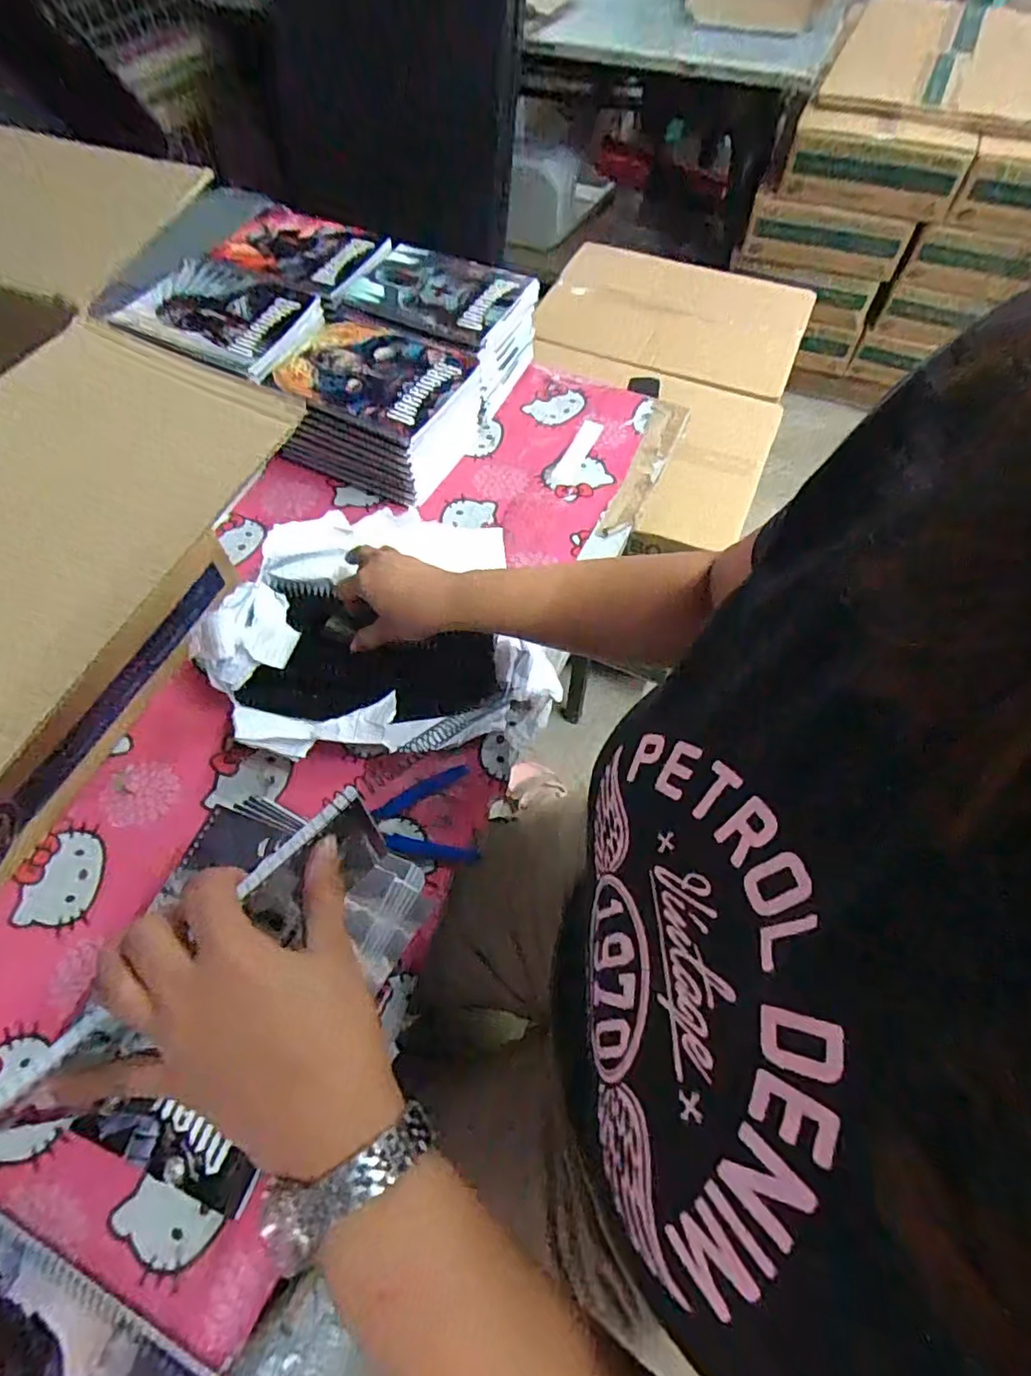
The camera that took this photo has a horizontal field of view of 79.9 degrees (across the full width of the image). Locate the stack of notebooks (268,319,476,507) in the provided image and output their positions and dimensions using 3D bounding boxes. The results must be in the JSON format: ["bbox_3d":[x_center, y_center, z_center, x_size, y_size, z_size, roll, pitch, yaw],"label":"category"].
[{"bbox_3d":[-0.159,-0.330,0.737,0.193,0.125,0.155,20,62,11],"label":"stack of notebooks"}]

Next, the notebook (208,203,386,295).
[{"bbox_3d":[-0.279,-0.565,0.790,0.198,0.013,0.147,25,63,14],"label":"notebook"}]

